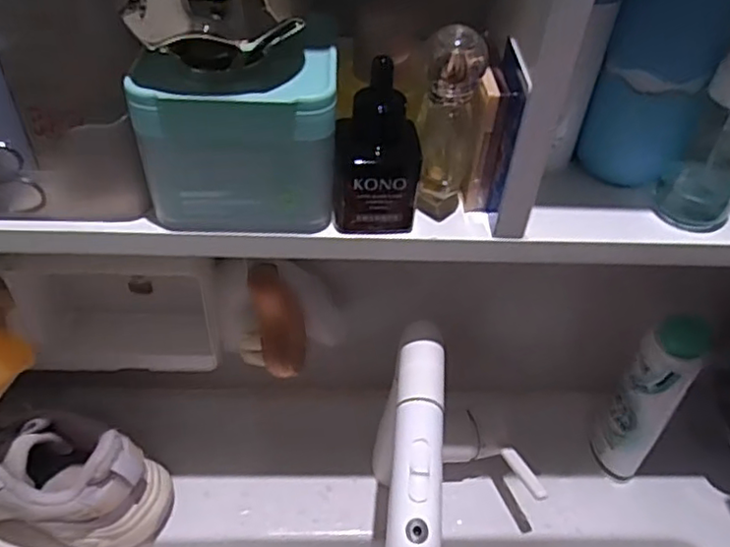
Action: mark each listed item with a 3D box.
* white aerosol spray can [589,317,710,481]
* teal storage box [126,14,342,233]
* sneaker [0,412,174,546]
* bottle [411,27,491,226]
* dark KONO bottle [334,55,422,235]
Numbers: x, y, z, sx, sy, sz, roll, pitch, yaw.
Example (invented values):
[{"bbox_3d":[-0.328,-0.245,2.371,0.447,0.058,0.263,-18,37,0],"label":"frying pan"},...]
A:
[{"bbox_3d":[0.223,0.106,0.517,0.042,0.178,0.033,25,47,20],"label":"white aerosol spray can"},{"bbox_3d":[-0.059,-0.068,0.313,0.089,0.081,0.061,4,44,-1],"label":"teal storage box"},{"bbox_3d":[-0.276,0.141,0.492,0.230,0.093,0.097,6,44,2],"label":"sneaker"},{"bbox_3d":[0.041,-0.071,0.317,0.031,0.095,0.024,9,44,5],"label":"bottle"},{"bbox_3d":[0.007,-0.061,0.315,0.041,0.082,0.035,4,44,-1],"label":"dark KONO bottle"}]

